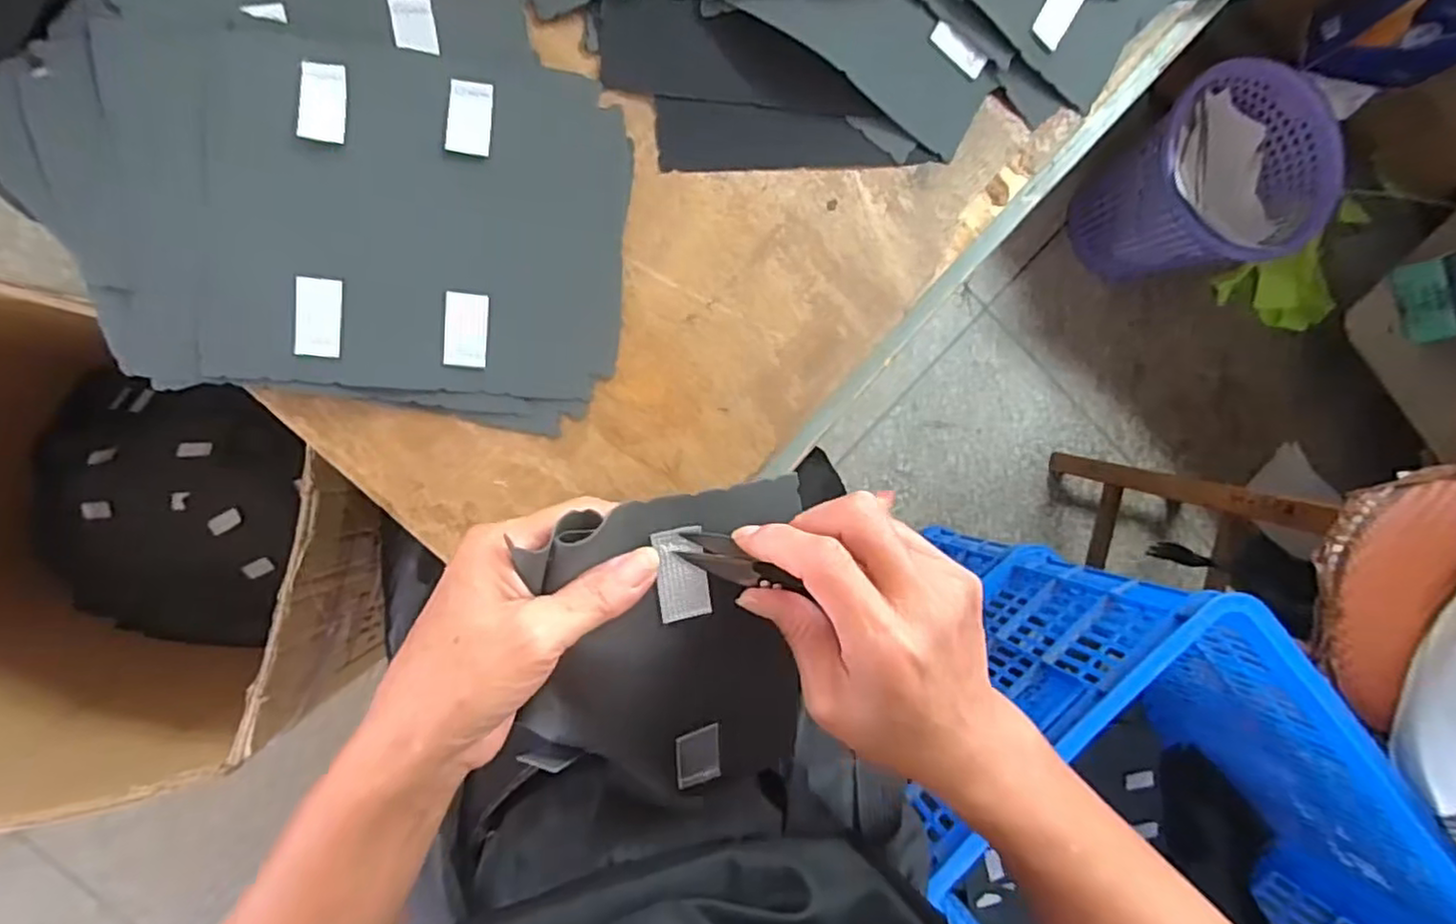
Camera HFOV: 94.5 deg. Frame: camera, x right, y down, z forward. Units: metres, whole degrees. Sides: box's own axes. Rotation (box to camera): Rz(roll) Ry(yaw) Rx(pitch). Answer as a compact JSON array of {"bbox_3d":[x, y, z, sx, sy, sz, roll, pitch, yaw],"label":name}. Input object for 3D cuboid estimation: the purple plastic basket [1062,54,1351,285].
[{"bbox_3d":[0.771,-0.448,1.117,0.298,0.257,0.294,-37,95,-5],"label":"purple plastic basket"}]

